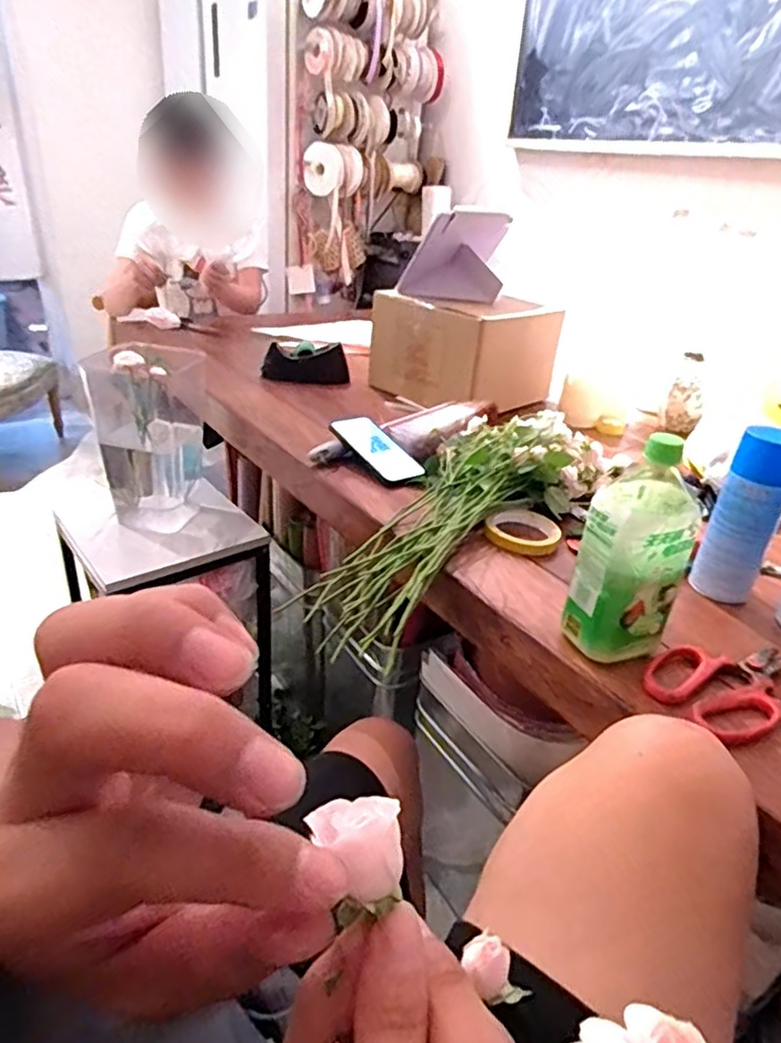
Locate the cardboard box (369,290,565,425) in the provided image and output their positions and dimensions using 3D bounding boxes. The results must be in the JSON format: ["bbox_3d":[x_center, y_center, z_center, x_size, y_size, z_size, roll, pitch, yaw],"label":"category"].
[{"bbox_3d":[0.148,-0.342,1.287,0.276,0.196,0.264,-22,39,-38],"label":"cardboard box"}]

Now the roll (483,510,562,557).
[{"bbox_3d":[0.169,0.010,0.824,0.094,0.017,0.092,4,29,-2],"label":"roll"}]

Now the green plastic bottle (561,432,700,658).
[{"bbox_3d":[0.230,0.030,0.605,0.100,0.231,0.081,-7,30,-19],"label":"green plastic bottle"}]

